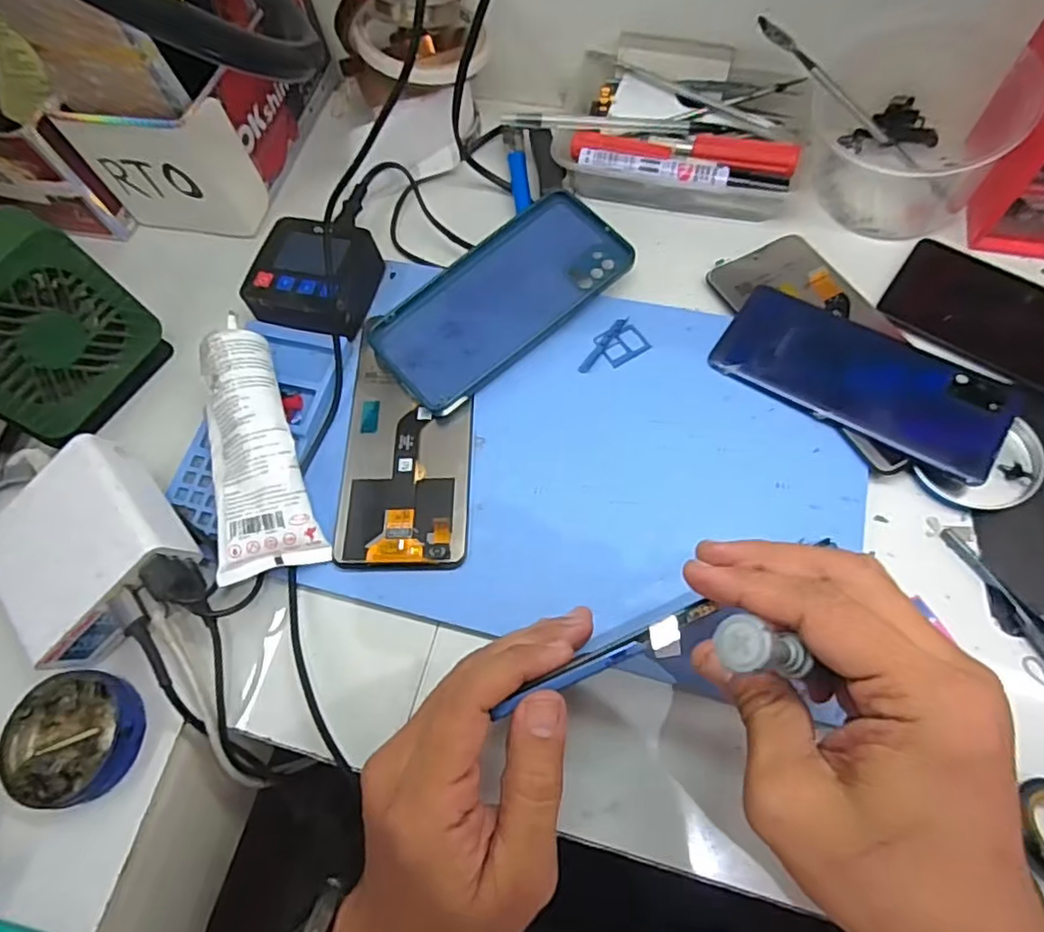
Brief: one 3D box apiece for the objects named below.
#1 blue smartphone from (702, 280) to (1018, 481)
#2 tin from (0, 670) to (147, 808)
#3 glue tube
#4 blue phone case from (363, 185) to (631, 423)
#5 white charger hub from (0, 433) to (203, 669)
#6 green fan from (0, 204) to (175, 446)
[{"bbox_3d":[0.194,-0.053,0.364,0.154,0.006,0.074,28,69,17],"label":"blue smartphone"},{"bbox_3d":[-0.224,0.136,0.319,0.060,0.023,0.060,0,70,1],"label":"tin"},{"bbox_3d":[-0.149,-0.010,0.347,0.048,0.027,0.137,-19,71,-6],"label":"glue tube"},{"bbox_3d":[-0.013,-0.106,0.392,0.162,0.011,0.077,-38,74,-12],"label":"blue phone case"},{"bbox_3d":[-0.226,0.046,0.331,0.084,0.033,0.098,-43,70,2],"label":"white charger hub"},{"bbox_3d":[-0.270,-0.073,0.358,0.052,0.104,0.096,29,73,12],"label":"green fan"}]

